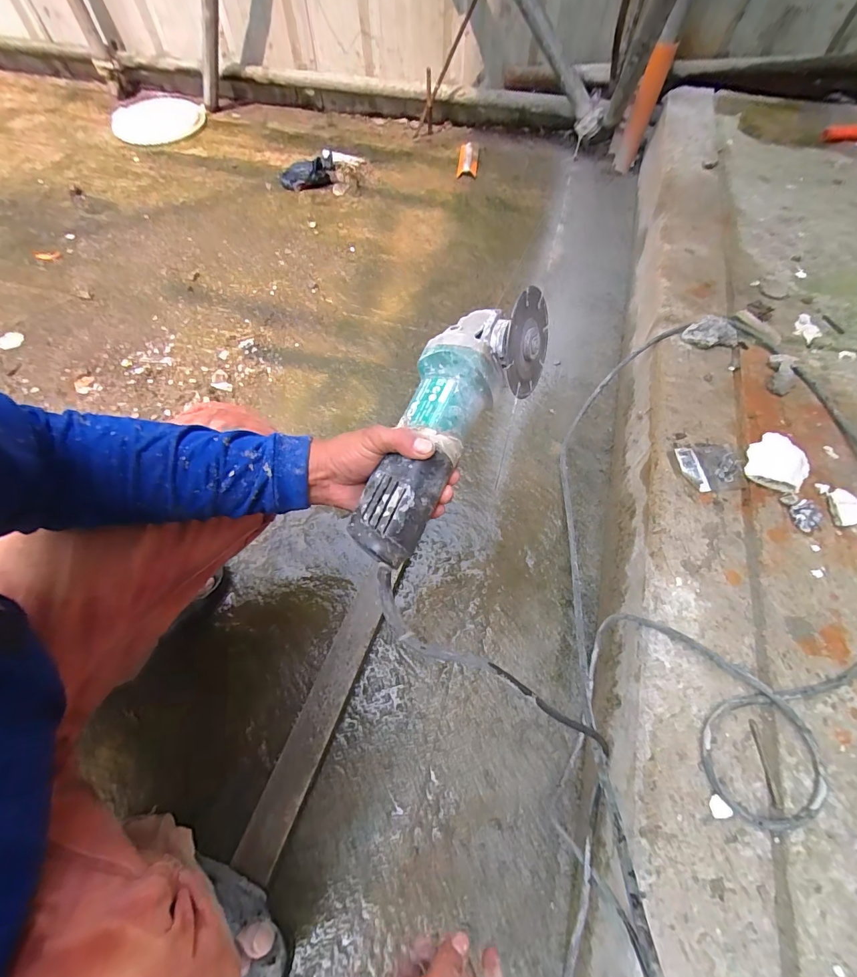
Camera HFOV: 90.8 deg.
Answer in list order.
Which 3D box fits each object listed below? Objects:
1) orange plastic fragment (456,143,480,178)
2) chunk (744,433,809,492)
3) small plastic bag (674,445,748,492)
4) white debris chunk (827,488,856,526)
[{"bbox_3d":[0.126,-1.031,1.333,0.061,0.044,0.162,6,62,6],"label":"orange plastic fragment"},{"bbox_3d":[0.474,-0.036,0.571,0.069,0.021,0.083,31,67,18],"label":"chunk"},{"bbox_3d":[0.396,-0.028,0.584,0.094,0.007,0.072,-3,61,1],"label":"small plastic bag"},{"bbox_3d":[0.538,0.025,0.545,0.033,0.012,0.048,0,61,3],"label":"white debris chunk"}]

